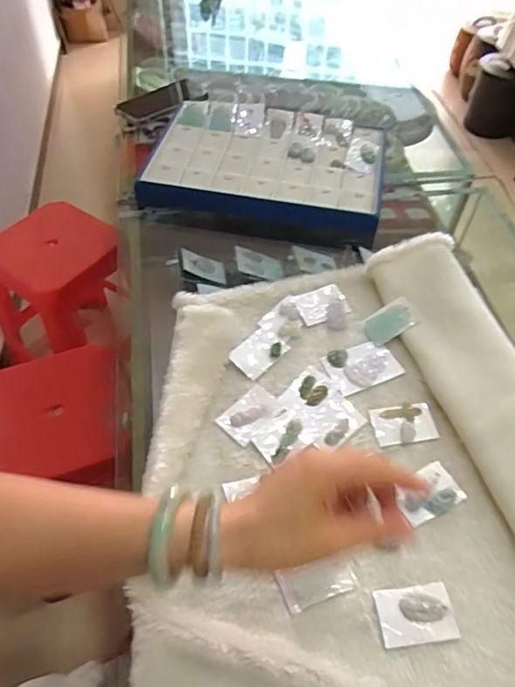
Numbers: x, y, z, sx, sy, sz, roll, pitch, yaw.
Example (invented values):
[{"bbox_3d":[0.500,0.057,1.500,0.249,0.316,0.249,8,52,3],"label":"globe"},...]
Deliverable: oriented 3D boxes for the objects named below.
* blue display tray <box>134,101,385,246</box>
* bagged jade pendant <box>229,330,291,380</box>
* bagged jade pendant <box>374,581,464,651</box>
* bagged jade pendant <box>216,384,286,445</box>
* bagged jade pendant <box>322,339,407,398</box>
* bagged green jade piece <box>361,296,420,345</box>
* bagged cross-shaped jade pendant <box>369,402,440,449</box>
[{"bbox_3d":[0.015,-0.276,0.847,0.350,0.068,0.248,7,52,4],"label":"blue display tray"},{"bbox_3d":[0.000,0.011,0.614,0.043,0.006,0.062,36,59,24],"label":"bagged jade pendant"},{"bbox_3d":[0.133,0.227,0.449,0.063,0.004,0.044,-5,52,-5],"label":"bagged jade pendant"},{"bbox_3d":[-0.006,0.075,0.566,0.065,0.005,0.045,-38,61,-27],"label":"bagged jade pendant"},{"bbox_3d":[0.119,0.026,0.611,0.077,0.005,0.057,-18,54,-15],"label":"bagged jade pendant"},{"bbox_3d":[0.158,-0.025,0.639,0.061,0.004,0.043,-29,56,1],"label":"bagged green jade piece"},{"bbox_3d":[0.154,0.085,0.564,0.063,0.008,0.045,-6,52,-6],"label":"bagged cross-shaped jade pendant"}]

